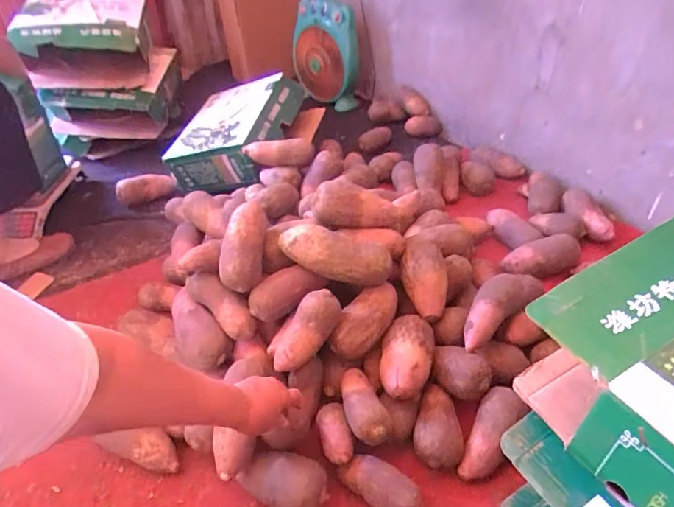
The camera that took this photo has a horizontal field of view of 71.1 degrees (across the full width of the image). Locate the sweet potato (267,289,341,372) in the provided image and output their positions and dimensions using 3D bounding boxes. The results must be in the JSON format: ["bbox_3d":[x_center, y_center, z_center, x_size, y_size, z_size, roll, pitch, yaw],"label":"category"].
[{"bbox_3d":[-0.050,0.124,0.758,0.059,0.049,0.146,32,81,34],"label":"sweet potato"}]

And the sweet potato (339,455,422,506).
[{"bbox_3d":[0.064,0.344,0.689,0.123,0.063,0.054,24,46,28],"label":"sweet potato"}]

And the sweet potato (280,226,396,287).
[{"bbox_3d":[-0.001,0.000,0.813,0.192,0.065,0.077,16,41,-3],"label":"sweet potato"}]

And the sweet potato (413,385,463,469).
[{"bbox_3d":[0.163,0.276,0.751,0.073,0.075,0.121,8,41,13],"label":"sweet potato"}]

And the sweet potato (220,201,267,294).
[{"bbox_3d":[-0.161,-0.015,0.808,0.069,0.051,0.158,8,84,13],"label":"sweet potato"}]

